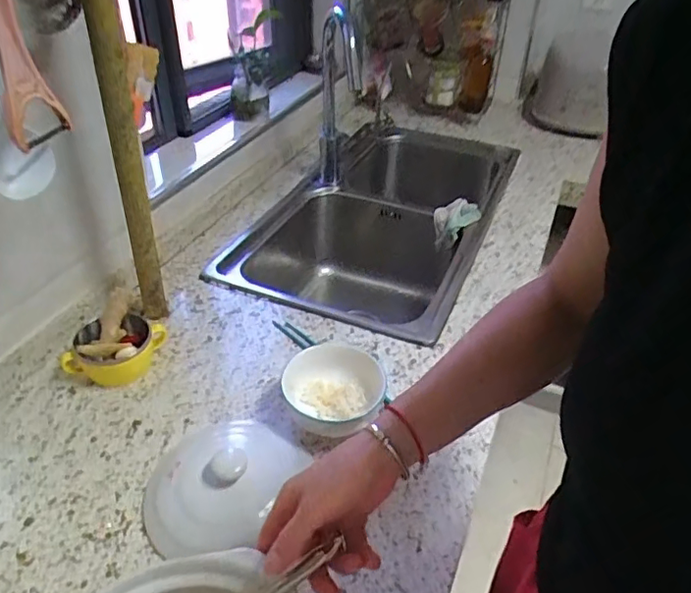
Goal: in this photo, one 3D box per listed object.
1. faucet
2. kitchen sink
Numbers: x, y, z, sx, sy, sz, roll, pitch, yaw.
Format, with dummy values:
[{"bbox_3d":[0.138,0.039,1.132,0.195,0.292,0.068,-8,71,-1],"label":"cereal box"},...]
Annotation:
[{"bbox_3d":[-0.011,-0.396,1.116,0.070,0.340,0.158,3,40,1],"label":"faucet"},{"bbox_3d":[0.092,-0.125,1.217,0.409,0.221,0.800,17,42,17],"label":"kitchen sink"}]

